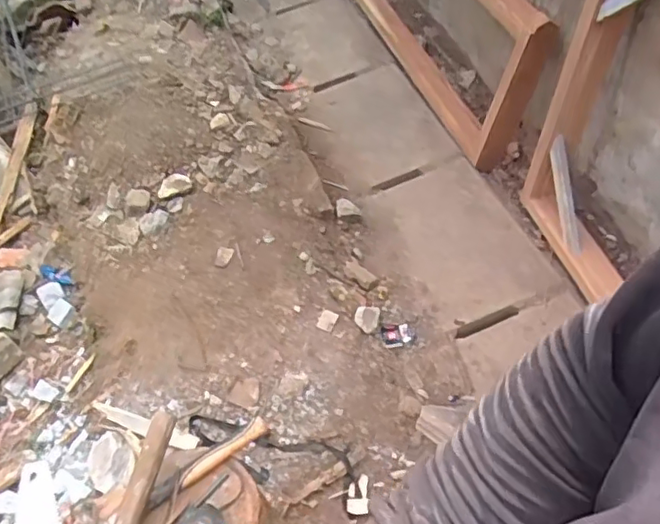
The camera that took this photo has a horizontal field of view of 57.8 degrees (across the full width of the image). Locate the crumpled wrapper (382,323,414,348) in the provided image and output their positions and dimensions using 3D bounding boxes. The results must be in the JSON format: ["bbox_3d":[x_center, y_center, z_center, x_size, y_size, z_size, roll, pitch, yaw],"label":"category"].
[{"bbox_3d":[0.190,0.206,1.692,0.089,0.021,0.066,-10,53,0],"label":"crumpled wrapper"}]

